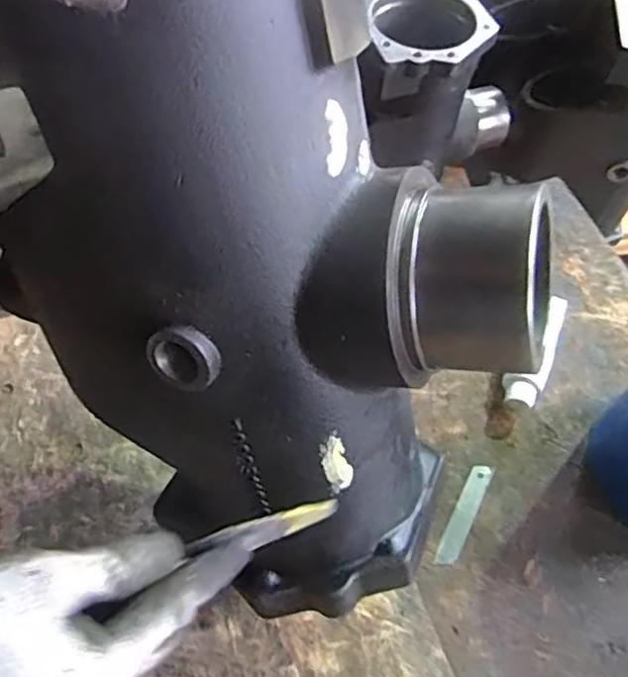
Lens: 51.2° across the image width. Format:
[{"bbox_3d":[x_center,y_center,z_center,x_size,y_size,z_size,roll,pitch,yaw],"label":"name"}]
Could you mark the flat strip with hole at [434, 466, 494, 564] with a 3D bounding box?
[{"bbox_3d":[0.135,0.156,0.585,0.019,0.004,0.099,26,62,11],"label":"flat strip with hole"}]

